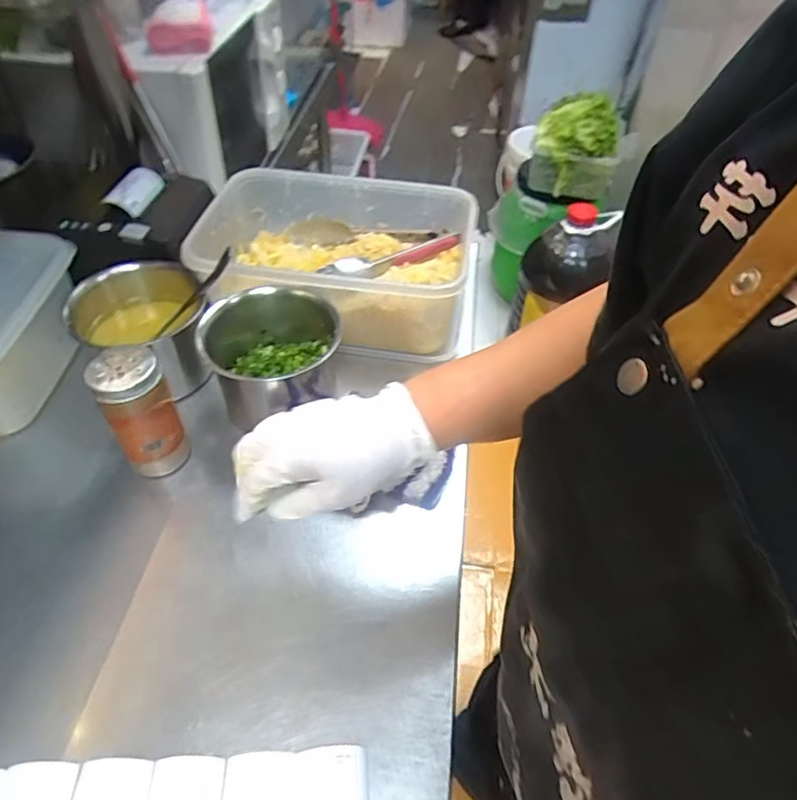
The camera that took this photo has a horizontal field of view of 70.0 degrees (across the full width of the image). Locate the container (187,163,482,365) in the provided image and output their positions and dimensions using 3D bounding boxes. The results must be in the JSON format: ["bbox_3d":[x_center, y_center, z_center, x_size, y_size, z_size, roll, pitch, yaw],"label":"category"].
[{"bbox_3d":[-0.073,-0.173,0.691,0.317,0.113,0.236,11,49,8],"label":"container"}]

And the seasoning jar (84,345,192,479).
[{"bbox_3d":[-0.233,0.017,0.527,0.062,0.134,0.055,-31,55,-26],"label":"seasoning jar"}]

